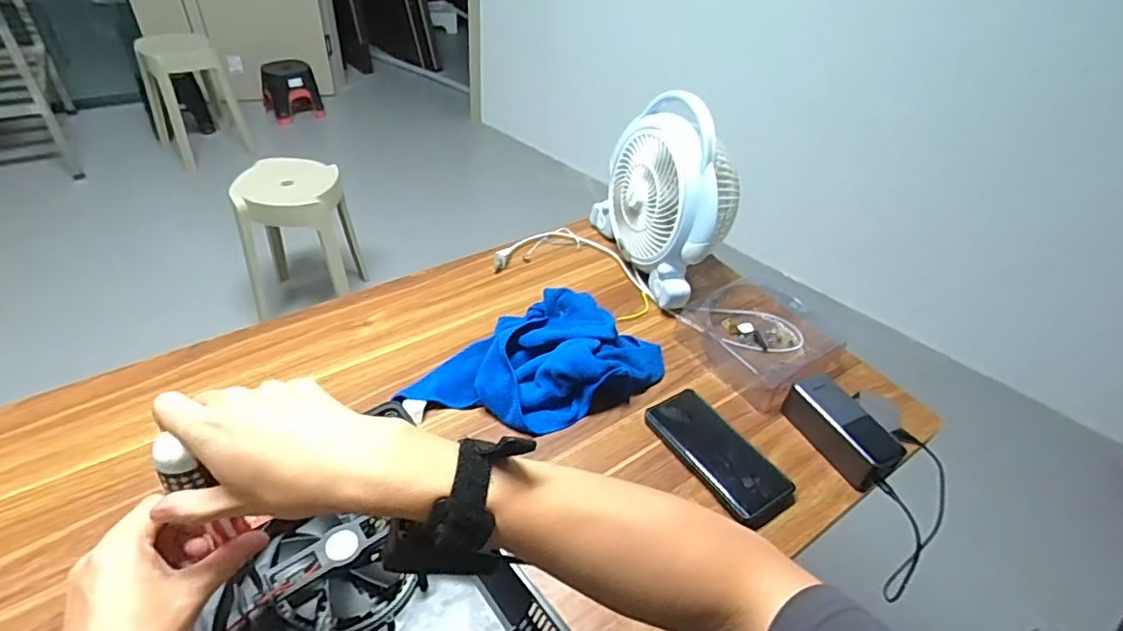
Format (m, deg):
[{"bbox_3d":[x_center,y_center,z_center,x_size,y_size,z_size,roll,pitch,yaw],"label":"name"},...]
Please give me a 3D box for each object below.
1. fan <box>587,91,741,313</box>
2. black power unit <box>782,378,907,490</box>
[{"bbox_3d":[0.163,-0.183,0.855,0.126,0.238,0.266,-14,46,-21],"label":"fan"},{"bbox_3d":[0.323,0.130,0.667,0.061,0.056,0.130,-19,48,-26],"label":"black power unit"}]

